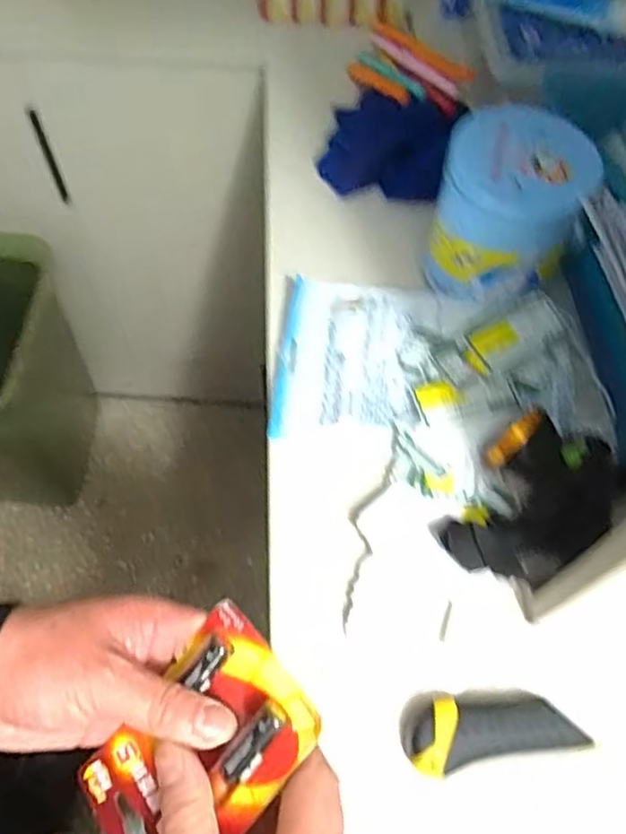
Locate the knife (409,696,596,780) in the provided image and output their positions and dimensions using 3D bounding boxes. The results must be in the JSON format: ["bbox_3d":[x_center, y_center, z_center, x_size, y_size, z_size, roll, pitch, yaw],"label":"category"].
[{"bbox_3d":[0.107,0.182,0.375,0.101,0.014,0.038,-5,61,-4],"label":"knife"}]

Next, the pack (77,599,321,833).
[{"bbox_3d":[-0.056,0.157,0.300,0.115,0.019,0.079,-49,58,0],"label":"pack"}]

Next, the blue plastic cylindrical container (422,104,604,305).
[{"bbox_3d":[0.148,-0.160,0.495,0.102,0.097,0.107,0,61,-1],"label":"blue plastic cylindrical container"}]

